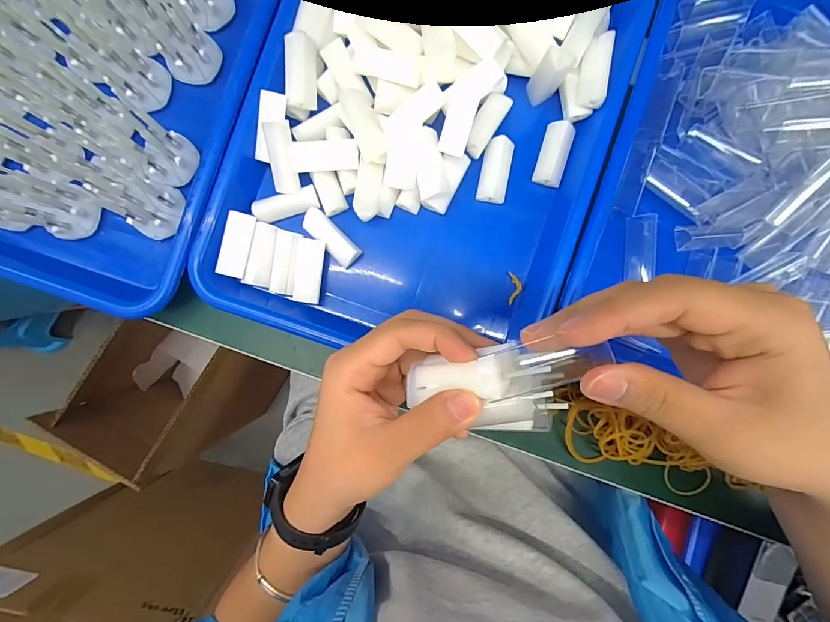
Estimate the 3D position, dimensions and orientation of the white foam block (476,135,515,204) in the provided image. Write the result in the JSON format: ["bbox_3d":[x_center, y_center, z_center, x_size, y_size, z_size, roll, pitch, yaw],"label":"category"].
[{"bbox_3d":[0.061,-0.104,0.288,0.022,0.013,0.046,10,88,-1],"label":"white foam block"}]

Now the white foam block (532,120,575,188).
[{"bbox_3d":[0.106,-0.118,0.289,0.021,0.013,0.046,17,87,-1],"label":"white foam block"}]

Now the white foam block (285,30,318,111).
[{"bbox_3d":[-0.079,-0.166,0.268,0.020,0.011,0.047,1,101,-2],"label":"white foam block"}]

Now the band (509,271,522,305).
[{"bbox_3d":[0.076,-0.017,0.290,0.010,0.004,0.025,-1,88,-2],"label":"band"}]

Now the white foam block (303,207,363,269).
[{"bbox_3d":[-0.061,-0.053,0.281,0.046,0.012,0.019,45,87,0],"label":"white foam block"}]

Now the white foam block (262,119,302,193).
[{"bbox_3d":[-0.093,-0.106,0.268,0.017,0.014,0.045,-4,115,-2],"label":"white foam block"}]

